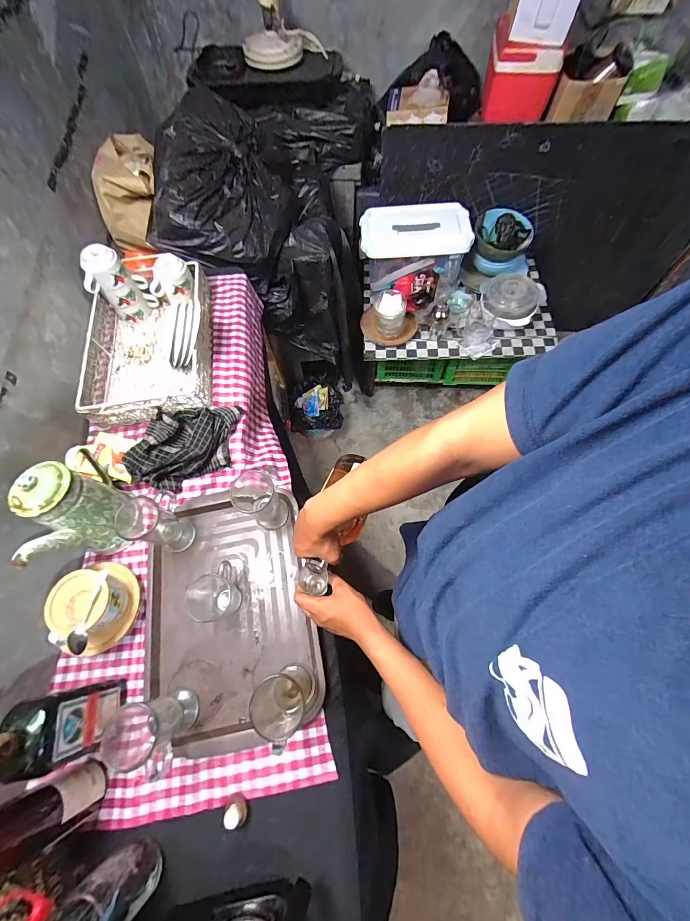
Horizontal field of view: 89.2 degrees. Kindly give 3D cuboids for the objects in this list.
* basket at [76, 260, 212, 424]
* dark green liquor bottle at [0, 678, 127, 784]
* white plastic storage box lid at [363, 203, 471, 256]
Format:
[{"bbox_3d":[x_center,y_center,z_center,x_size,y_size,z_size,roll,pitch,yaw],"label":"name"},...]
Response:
[{"bbox_3d":[-0.467,-0.278,0.840,0.276,0.086,0.402,-8,65,-1],"label":"basket"},{"bbox_3d":[-0.400,0.379,0.503,0.048,0.229,0.085,-14,66,-4],"label":"dark green liquor bottle"},{"bbox_3d":[0.262,-0.851,1.288,0.400,0.064,0.201,-5,65,1],"label":"white plastic storage box lid"}]

